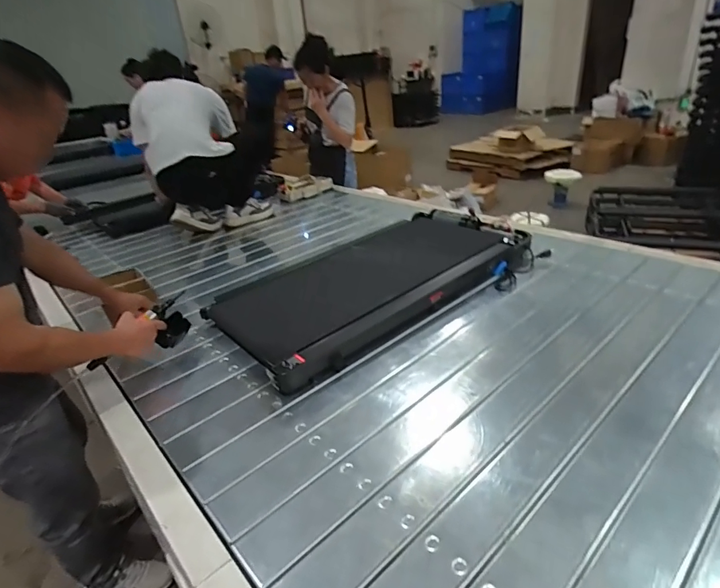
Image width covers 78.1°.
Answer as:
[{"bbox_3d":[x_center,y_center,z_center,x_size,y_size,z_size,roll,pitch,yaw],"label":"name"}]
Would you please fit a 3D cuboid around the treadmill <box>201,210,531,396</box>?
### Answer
[{"bbox_3d":[0.088,-0.052,1.441,1.061,0.100,0.530,-23,30,-31],"label":"treadmill"}]

